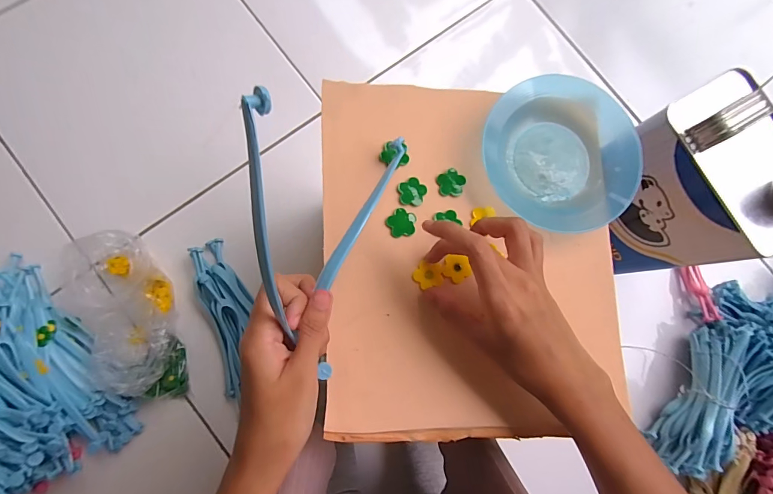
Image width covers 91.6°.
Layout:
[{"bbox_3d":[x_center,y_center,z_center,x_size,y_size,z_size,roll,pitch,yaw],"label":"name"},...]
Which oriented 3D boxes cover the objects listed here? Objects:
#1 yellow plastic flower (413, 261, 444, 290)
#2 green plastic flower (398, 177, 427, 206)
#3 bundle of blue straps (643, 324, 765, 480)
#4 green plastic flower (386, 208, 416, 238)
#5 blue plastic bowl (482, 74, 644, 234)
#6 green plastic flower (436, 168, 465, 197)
[{"bbox_3d":[0.034,0.022,0.300,0.023,0.004,0.021,-9,83,-6],"label":"yellow plastic flower"},{"bbox_3d":[0.021,-0.046,0.309,0.022,0.004,0.022,1,82,-4],"label":"green plastic flower"},{"bbox_3d":[0.450,0.207,0.517,0.073,0.057,0.212,28,81,0],"label":"bundle of blue straps"},{"bbox_3d":[0.012,-0.020,0.305,0.023,0.004,0.022,-11,83,-6],"label":"green plastic flower"},{"bbox_3d":[0.146,-0.077,0.312,0.119,0.022,0.128,1,82,-4],"label":"blue plastic bowl"},{"bbox_3d":[0.054,-0.054,0.312,0.023,0.004,0.022,1,82,-4],"label":"green plastic flower"}]

